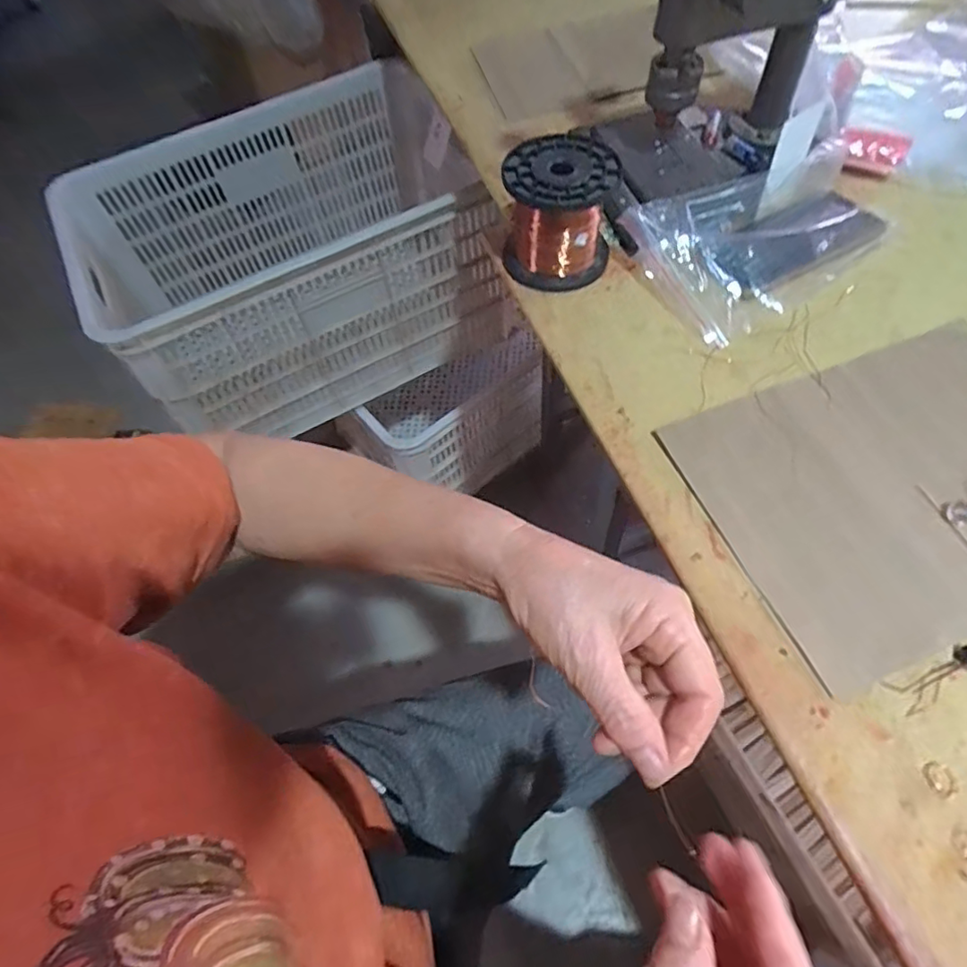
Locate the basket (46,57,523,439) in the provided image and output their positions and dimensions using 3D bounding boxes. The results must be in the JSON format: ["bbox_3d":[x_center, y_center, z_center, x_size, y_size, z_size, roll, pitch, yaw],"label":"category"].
[{"bbox_3d":[-0.294,-0.365,0.945,0.602,0.291,0.438,-29,61,-11],"label":"basket"}]

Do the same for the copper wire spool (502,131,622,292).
[{"bbox_3d":[0.066,-0.237,0.510,0.096,0.086,0.096,-2,59,3],"label":"copper wire spool"}]

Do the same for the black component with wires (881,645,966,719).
[{"bbox_3d":[0.262,0.110,0.328,0.060,0.007,0.020,-20,60,-8],"label":"black component with wires"}]

